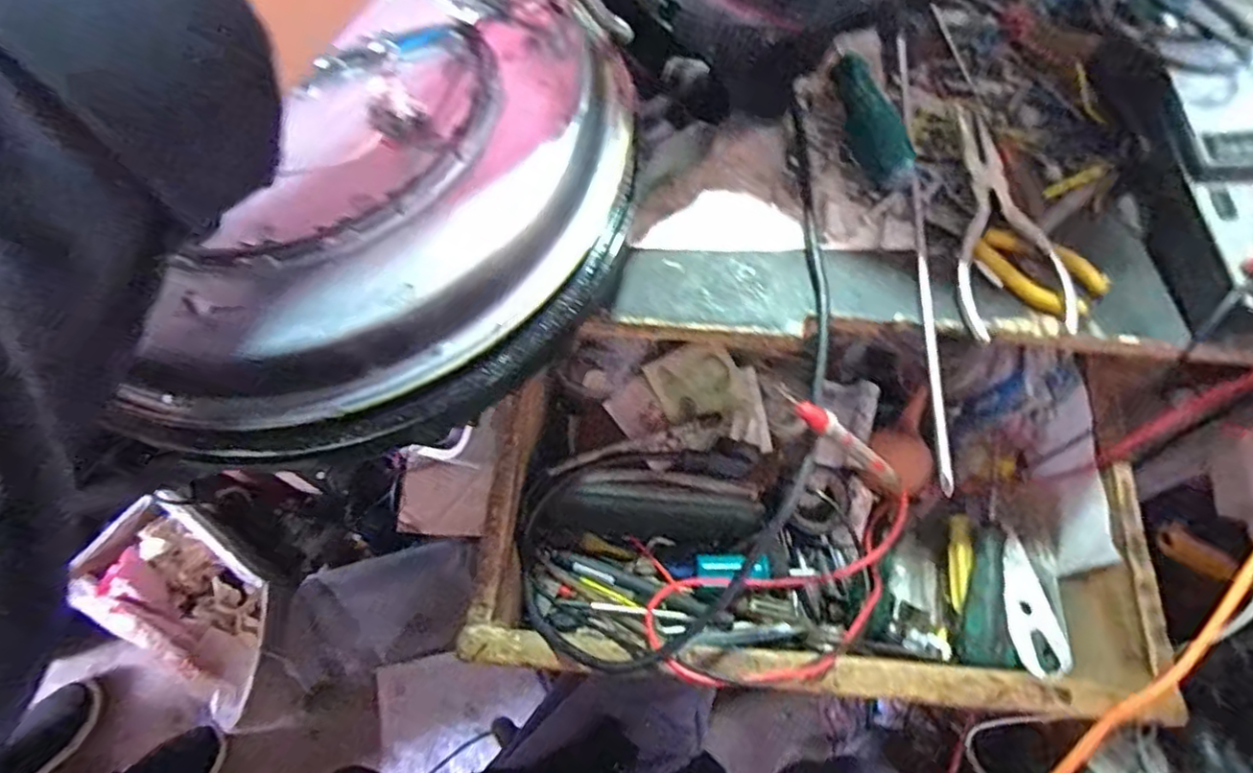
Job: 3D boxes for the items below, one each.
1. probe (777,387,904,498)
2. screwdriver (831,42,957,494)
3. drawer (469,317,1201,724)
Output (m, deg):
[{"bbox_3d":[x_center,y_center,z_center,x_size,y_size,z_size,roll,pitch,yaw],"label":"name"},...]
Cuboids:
[{"bbox_3d":[0.109,0.024,0.350,0.088,0.009,0.011,33,64,-28],"label":"probe"},{"bbox_3d":[0.158,-0.078,0.377,0.031,0.028,0.267,-6,66,-3],"label":"screwdriver"},{"bbox_3d":[0.113,0.069,0.465,0.388,0.109,0.284,5,66,2],"label":"drawer"}]

